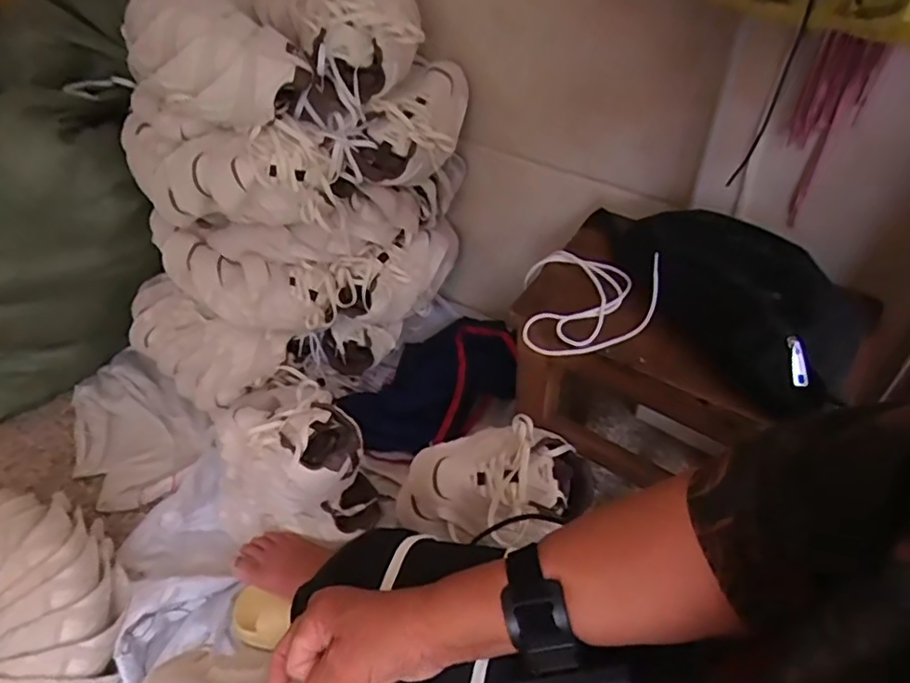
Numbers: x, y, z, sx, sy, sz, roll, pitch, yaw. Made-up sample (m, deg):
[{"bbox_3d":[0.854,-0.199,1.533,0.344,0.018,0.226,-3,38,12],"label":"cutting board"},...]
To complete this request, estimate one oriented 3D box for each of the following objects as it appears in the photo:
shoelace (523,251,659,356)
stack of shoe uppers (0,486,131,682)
[{"bbox_3d":[0.145,-0.052,0.662,0.135,0.075,0.158,3,46,7],"label":"shoelace"},{"bbox_3d":[-0.544,0.355,0.804,0.185,0.177,0.338,-34,53,-26],"label":"stack of shoe uppers"}]

